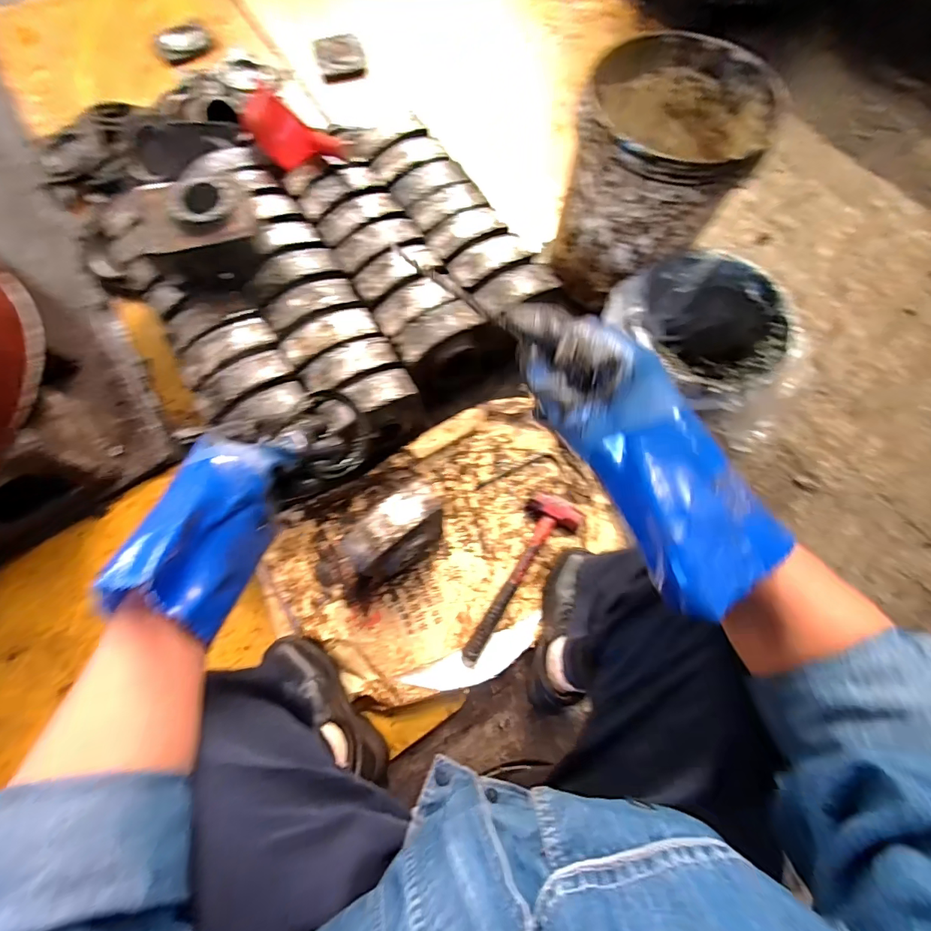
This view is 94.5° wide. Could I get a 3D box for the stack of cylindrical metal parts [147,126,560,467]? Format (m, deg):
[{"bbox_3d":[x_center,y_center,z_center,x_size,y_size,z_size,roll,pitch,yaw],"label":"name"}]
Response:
[{"bbox_3d":[-0.304,-0.327,0.800,0.166,0.120,0.656,-31,74,-9],"label":"stack of cylindrical metal parts"}]

